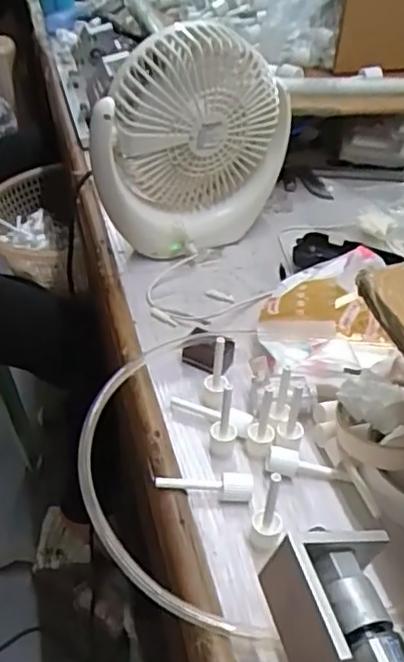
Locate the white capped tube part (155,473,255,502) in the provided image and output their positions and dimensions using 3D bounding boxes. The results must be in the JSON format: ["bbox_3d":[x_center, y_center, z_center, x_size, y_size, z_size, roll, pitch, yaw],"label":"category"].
[{"bbox_3d":[0.002,0.105,0.419,0.065,0.020,0.014,5,40,3],"label":"white capped tube part"}]

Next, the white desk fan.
[{"bbox_3d":[-0.011,-0.180,0.612,0.193,0.208,0.070,-19,44,-24],"label":"white desk fan"}]

